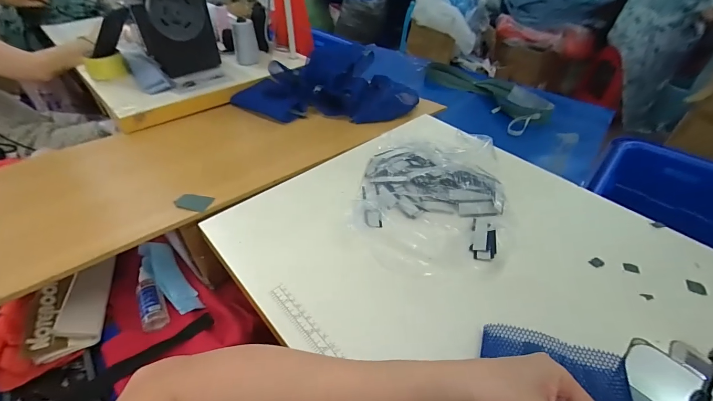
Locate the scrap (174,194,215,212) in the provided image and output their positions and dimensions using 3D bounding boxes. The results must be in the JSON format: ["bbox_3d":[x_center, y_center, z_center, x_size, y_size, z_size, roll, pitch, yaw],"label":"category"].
[{"bbox_3d":[-0.256,0.002,0.523,0.051,0.010,0.036,9,43,9],"label":"scrap"}]

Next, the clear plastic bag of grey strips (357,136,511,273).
[{"bbox_3d":[0.120,-0.023,0.516,0.230,0.053,0.281,6,43,6],"label":"clear plastic bag of grey strips"}]

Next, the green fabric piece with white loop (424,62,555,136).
[{"bbox_3d":[0.364,-0.318,0.957,0.150,0.039,0.426,-17,45,-18],"label":"green fabric piece with white loop"}]

